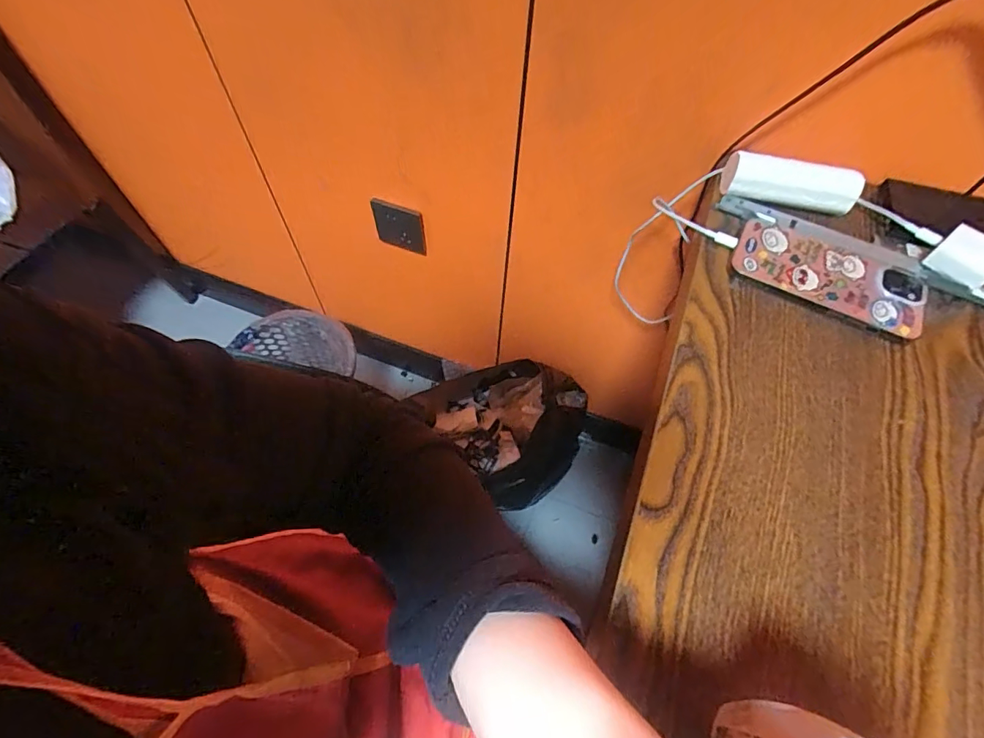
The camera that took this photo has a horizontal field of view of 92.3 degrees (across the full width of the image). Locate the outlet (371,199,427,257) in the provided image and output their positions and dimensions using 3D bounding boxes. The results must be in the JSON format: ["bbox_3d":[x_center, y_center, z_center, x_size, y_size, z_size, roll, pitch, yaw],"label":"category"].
[{"bbox_3d":[-0.161,-0.244,0.820,0.092,0.134,0.005,17,72,0],"label":"outlet"}]

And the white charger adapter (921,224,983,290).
[{"bbox_3d":[0.375,-0.087,0.372,0.034,0.027,0.046,-33,66,-18],"label":"white charger adapter"}]

